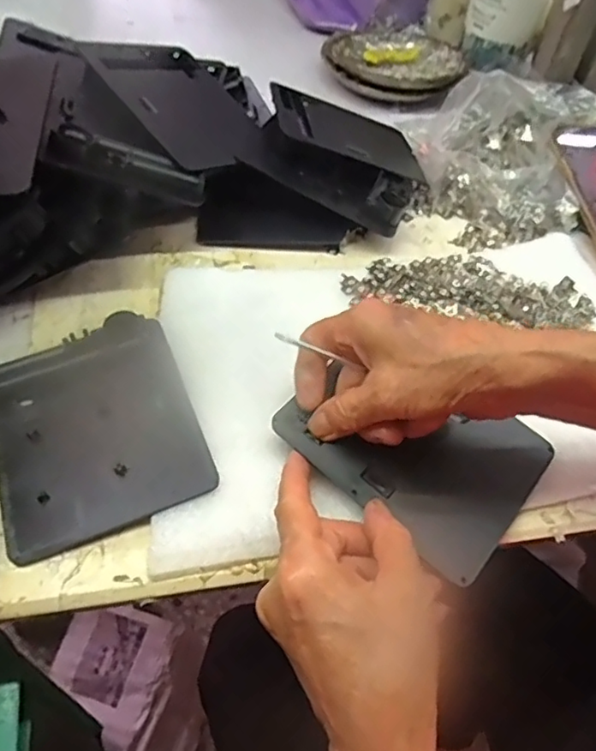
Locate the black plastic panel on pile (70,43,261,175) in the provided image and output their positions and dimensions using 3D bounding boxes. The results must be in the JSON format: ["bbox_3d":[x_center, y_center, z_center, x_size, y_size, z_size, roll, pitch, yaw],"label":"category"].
[{"bbox_3d":[-0.086,-0.209,0.453,0.129,0.007,0.111,48,43,6],"label":"black plastic panel on pile"}]

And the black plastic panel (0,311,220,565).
[{"bbox_3d":[-0.114,0.027,0.333,0.107,0.027,0.122,-17,55,-18],"label":"black plastic panel"}]

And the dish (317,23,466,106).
[{"bbox_3d":[0.099,-0.331,0.621,0.145,0.025,0.143,2,52,-3],"label":"dish"}]

